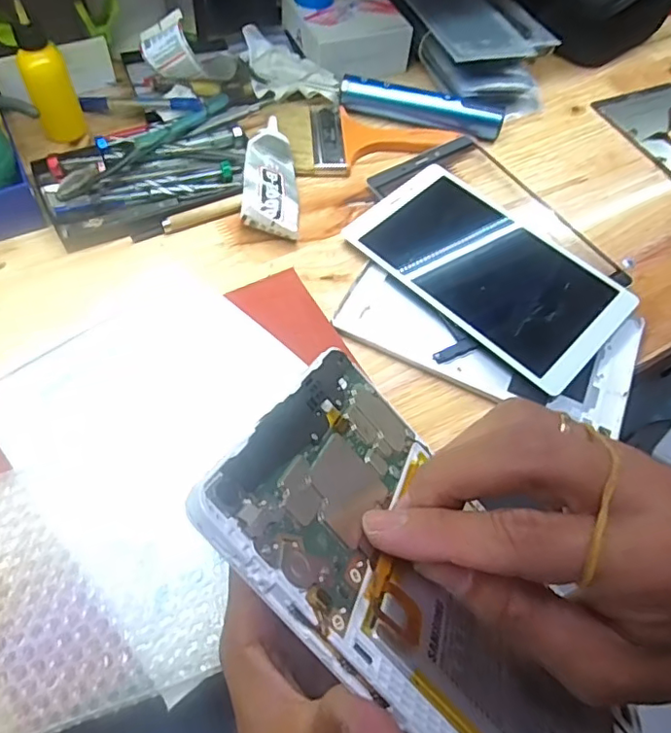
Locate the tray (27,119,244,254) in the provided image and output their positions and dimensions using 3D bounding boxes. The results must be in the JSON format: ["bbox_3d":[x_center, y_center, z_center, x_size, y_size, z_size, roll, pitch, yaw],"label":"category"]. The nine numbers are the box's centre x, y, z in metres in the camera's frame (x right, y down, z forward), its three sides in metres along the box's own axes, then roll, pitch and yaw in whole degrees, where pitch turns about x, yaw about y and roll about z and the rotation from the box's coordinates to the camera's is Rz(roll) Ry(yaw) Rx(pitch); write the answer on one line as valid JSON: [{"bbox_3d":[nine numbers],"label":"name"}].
[{"bbox_3d":[-0.152,-0.160,0.454,0.172,0.037,0.101,-19,62,-14],"label":"tray"}]

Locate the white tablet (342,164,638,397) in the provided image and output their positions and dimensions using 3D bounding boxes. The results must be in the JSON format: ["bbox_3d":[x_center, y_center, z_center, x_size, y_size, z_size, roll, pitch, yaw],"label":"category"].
[{"bbox_3d":[0.121,-0.079,0.439,0.122,0.013,0.204,-40,69,-23],"label":"white tablet"}]

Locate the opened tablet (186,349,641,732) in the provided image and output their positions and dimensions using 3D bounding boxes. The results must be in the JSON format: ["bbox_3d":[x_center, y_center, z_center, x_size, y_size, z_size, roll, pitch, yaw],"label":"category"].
[{"bbox_3d":[0.048,0.086,0.190,0.201,0.007,0.114,49,27,-3],"label":"opened tablet"}]

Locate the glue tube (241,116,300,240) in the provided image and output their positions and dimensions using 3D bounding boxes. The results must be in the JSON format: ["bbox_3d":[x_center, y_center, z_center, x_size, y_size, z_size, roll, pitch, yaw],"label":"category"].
[{"bbox_3d":[-0.052,-0.160,0.468,0.048,0.016,0.117,11,66,-23],"label":"glue tube"}]

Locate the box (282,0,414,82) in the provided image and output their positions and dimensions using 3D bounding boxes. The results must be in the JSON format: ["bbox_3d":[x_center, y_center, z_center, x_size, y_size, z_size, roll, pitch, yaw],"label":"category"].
[{"bbox_3d":[0.010,-0.350,0.580,0.105,0.047,0.106,-21,63,-15],"label":"box"}]

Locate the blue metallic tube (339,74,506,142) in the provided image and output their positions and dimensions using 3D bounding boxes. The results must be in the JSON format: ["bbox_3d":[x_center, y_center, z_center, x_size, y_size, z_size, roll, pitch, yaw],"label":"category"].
[{"bbox_3d":[0.082,-0.248,0.531,0.153,0.031,0.022,11,59,3],"label":"blue metallic tube"}]

